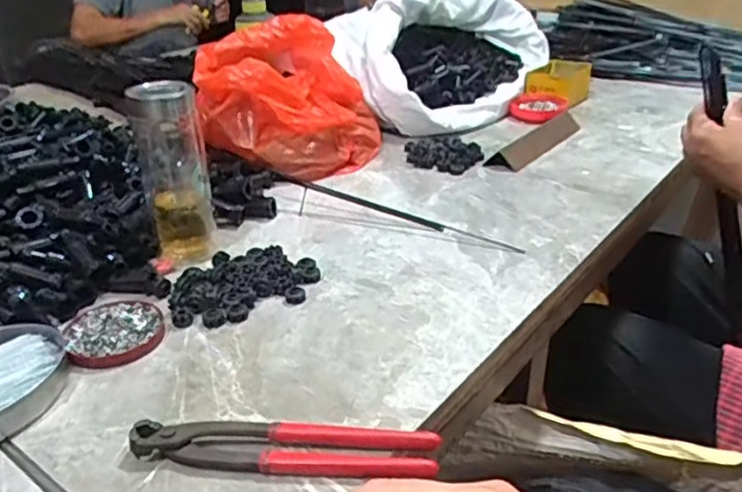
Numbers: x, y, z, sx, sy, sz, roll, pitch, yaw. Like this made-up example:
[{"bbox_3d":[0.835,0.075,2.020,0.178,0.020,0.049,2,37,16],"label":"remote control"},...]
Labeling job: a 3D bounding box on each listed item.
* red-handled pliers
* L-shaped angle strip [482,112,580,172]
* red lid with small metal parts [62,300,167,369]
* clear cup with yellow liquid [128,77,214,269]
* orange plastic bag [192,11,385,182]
[{"bbox_3d":[-0.058,0.135,0.433,0.199,0.018,0.034,1,28,5],"label":"red-handled pliers"},{"bbox_3d":[0.245,-0.156,0.943,0.046,0.029,0.239,19,34,33],"label":"L-shaped angle strip"},{"bbox_3d":[-0.219,0.073,0.560,0.080,0.010,0.079,-1,28,1],"label":"red lid with small metal parts"},{"bbox_3d":[-0.197,-0.074,0.655,0.066,0.169,0.069,-10,29,-15],"label":"clear cup with yellow liquid"},{"bbox_3d":[-0.117,-0.215,0.928,0.250,0.154,0.268,-7,29,-10],"label":"orange plastic bag"}]

